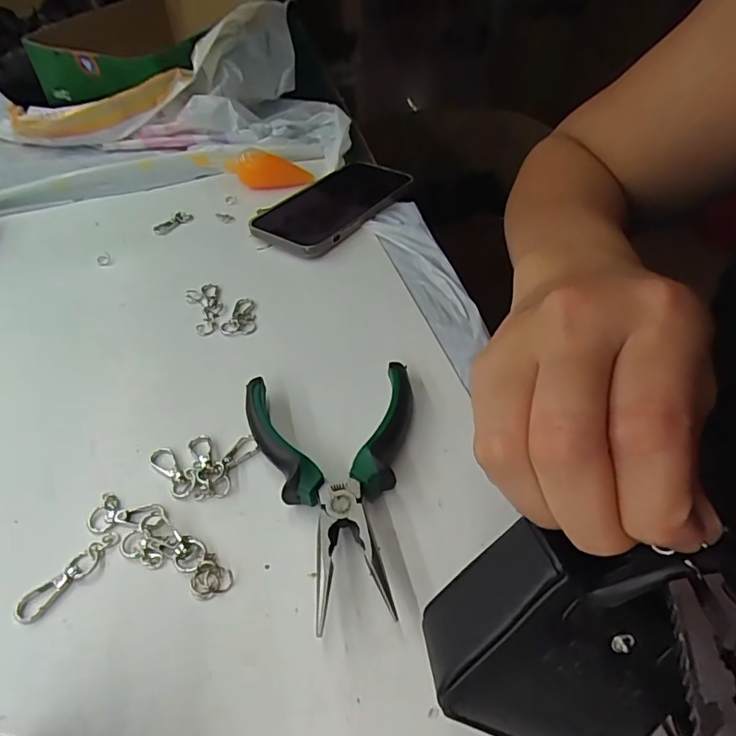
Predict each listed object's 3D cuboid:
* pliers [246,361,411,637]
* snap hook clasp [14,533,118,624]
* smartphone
[{"bbox_3d":[-0.017,0.057,0.274,0.093,0.022,0.144,-7,44,-2],"label":"pliers"},{"bbox_3d":[-0.145,0.100,0.254,0.012,0.004,0.051,27,52,29],"label":"snap hook clasp"},{"bbox_3d":[-0.033,-0.151,0.488,0.092,0.015,0.159,28,52,30],"label":"smartphone"}]

